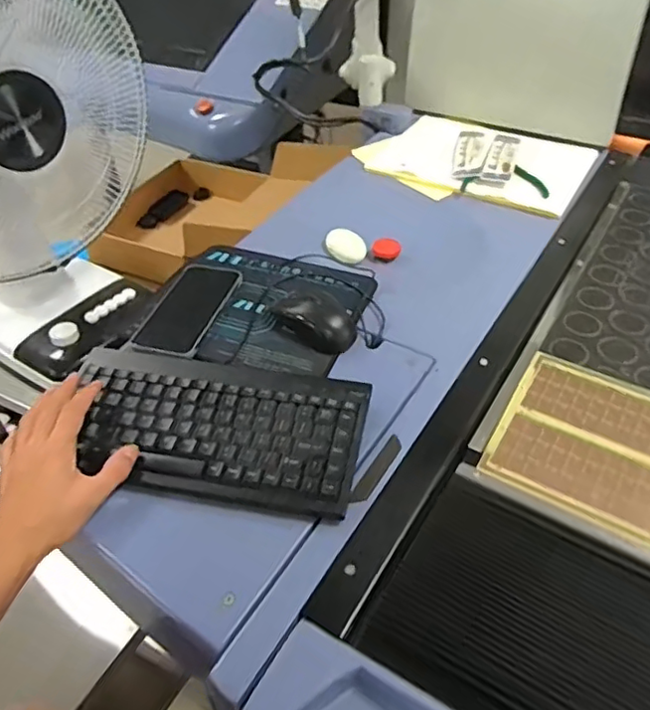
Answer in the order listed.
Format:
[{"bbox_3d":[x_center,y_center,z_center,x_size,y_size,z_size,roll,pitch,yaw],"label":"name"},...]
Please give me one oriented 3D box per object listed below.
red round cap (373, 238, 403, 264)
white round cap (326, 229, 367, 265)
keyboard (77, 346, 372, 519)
[{"bbox_3d":[0.086,-0.147,0.857,0.039,0.010,0.045,4,44,5],"label":"red round cap"},{"bbox_3d":[0.030,-0.154,0.867,0.056,0.016,0.065,0,44,1],"label":"white round cap"},{"bbox_3d":[-0.105,0.064,0.576,0.278,0.020,0.149,7,44,8],"label":"keyboard"}]

